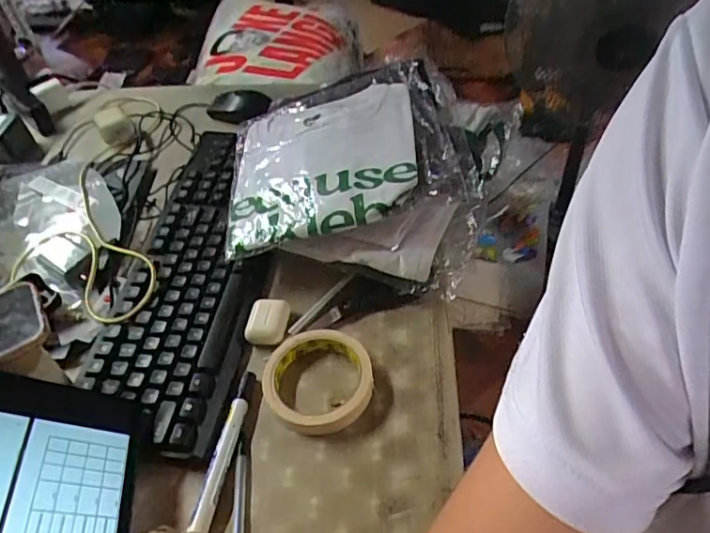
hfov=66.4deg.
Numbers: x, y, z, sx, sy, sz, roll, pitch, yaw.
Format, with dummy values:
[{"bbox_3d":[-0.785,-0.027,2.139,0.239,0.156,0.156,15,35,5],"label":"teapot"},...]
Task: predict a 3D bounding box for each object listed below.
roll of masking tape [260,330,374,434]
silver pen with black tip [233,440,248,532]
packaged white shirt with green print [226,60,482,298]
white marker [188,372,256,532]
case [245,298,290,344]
[{"bbox_3d":[-0.033,0.098,0.474,0.093,0.021,0.090,-3,47,3],"label":"roll of masking tape"},{"bbox_3d":[-0.087,0.194,0.409,0.011,0.012,0.130,-9,47,-2],"label":"silver pen with black tip"},{"bbox_3d":[-0.012,-0.113,0.597,0.278,0.074,0.276,5,48,11],"label":"packaged white shirt with green print"},{"bbox_3d":[-0.106,0.147,0.439,0.015,0.014,0.139,3,47,9],"label":"white marker"},{"bbox_3d":[-0.086,0.055,0.526,0.041,0.022,0.043,4,48,10],"label":"case"}]

